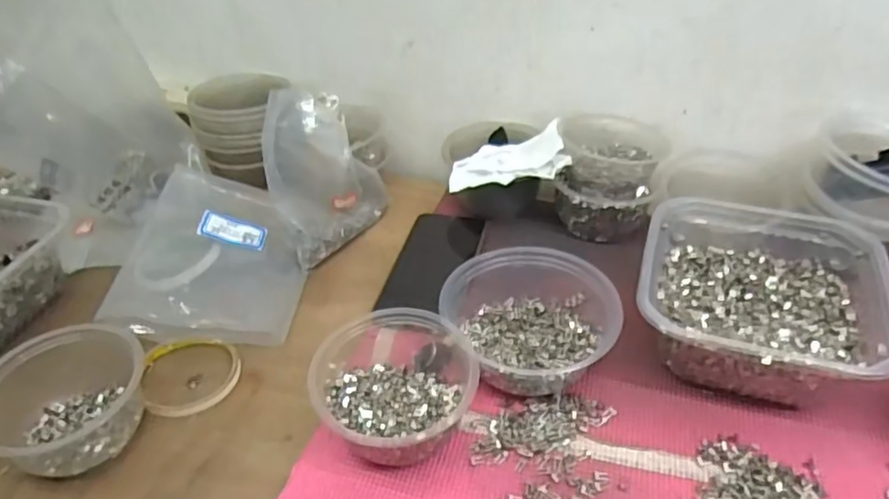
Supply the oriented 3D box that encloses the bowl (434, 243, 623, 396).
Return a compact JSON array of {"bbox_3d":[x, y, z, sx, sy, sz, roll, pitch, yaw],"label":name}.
[{"bbox_3d":[0.070,0.051,0.513,0.131,0.061,0.133,-2,41,2],"label":"bowl"}]

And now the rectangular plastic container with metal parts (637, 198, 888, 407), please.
[{"bbox_3d":[0.243,0.043,0.503,0.168,0.071,0.161,11,43,17],"label":"rectangular plastic container with metal parts"}]

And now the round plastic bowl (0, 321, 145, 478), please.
[{"bbox_3d":[-0.278,0.110,0.468,0.101,0.079,0.109,-2,41,2],"label":"round plastic bowl"}]

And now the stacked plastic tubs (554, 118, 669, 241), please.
[{"bbox_3d":[0.165,-0.075,0.642,0.102,0.080,0.113,6,42,12],"label":"stacked plastic tubs"}]

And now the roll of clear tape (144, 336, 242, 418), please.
[{"bbox_3d":[-0.211,0.101,0.530,0.077,0.012,0.083,-21,43,-19],"label":"roll of clear tape"}]

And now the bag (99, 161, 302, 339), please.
[{"bbox_3d":[-0.218,-0.002,0.623,0.157,0.029,0.223,10,42,-11],"label":"bag"}]

